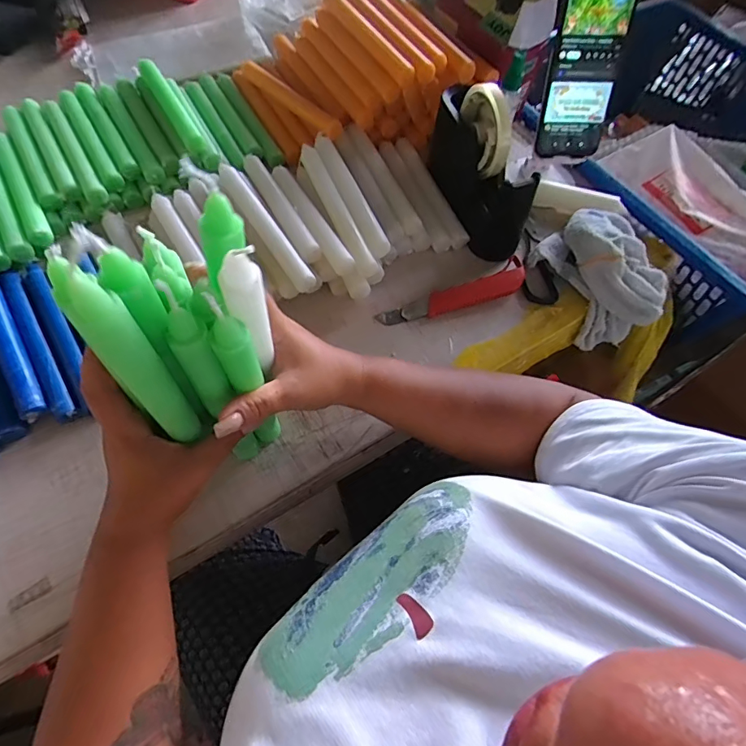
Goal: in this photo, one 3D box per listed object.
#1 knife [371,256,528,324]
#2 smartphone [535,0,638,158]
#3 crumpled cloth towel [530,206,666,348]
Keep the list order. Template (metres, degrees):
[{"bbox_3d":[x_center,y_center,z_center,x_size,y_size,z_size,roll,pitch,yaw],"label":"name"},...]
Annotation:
[{"bbox_3d":[0.092,-0.085,0.509,0.172,0.016,0.034,-22,65,-14],"label":"knife"},{"bbox_3d":[0.231,-0.329,0.505,0.075,0.165,0.019,2,36,6],"label":"smartphone"},{"bbox_3d":[0.266,-0.117,0.530,0.128,0.084,0.151,-26,66,-16],"label":"crumpled cloth towel"}]

